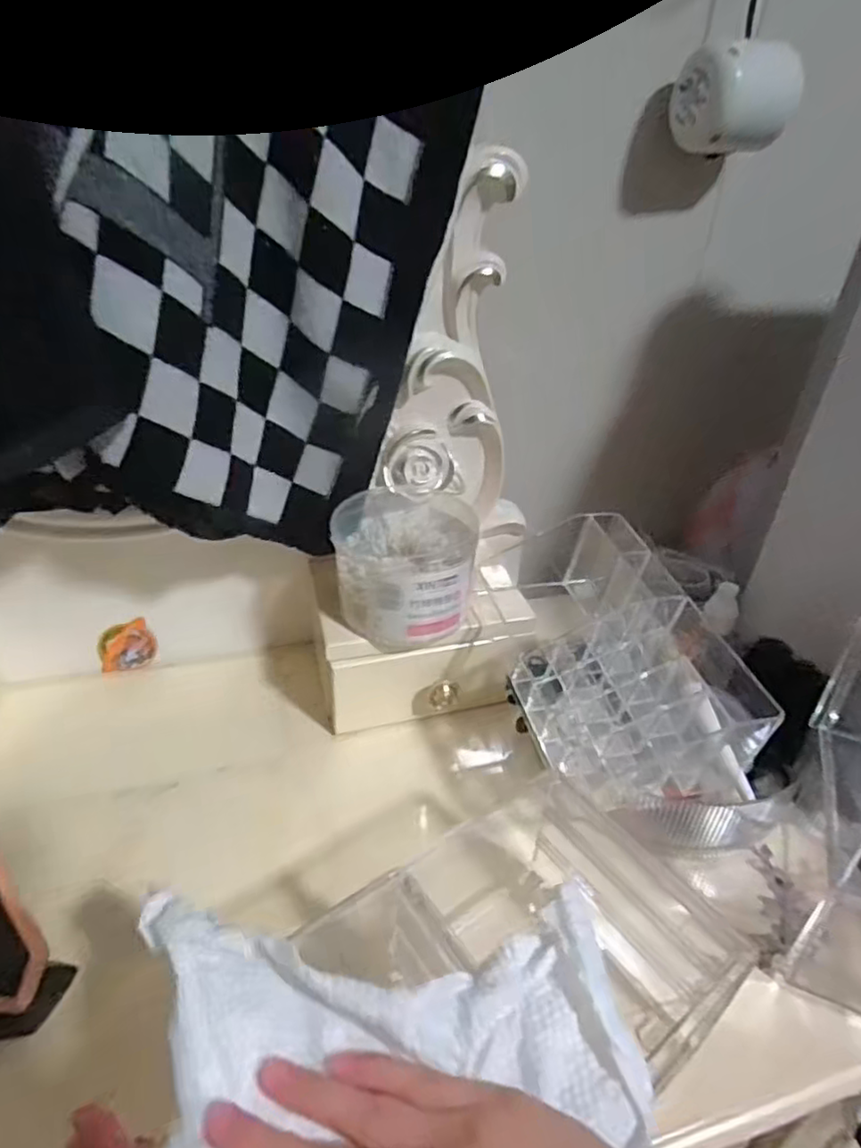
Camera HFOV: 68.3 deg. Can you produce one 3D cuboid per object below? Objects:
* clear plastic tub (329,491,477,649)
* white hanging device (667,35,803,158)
[{"bbox_3d":[-0.022,-0.009,0.532,0.113,0.085,0.139,2,32,-2],"label":"clear plastic tub"},{"bbox_3d":[0.232,-0.364,0.489,0.068,0.065,0.075,-15,36,-27],"label":"white hanging device"}]

